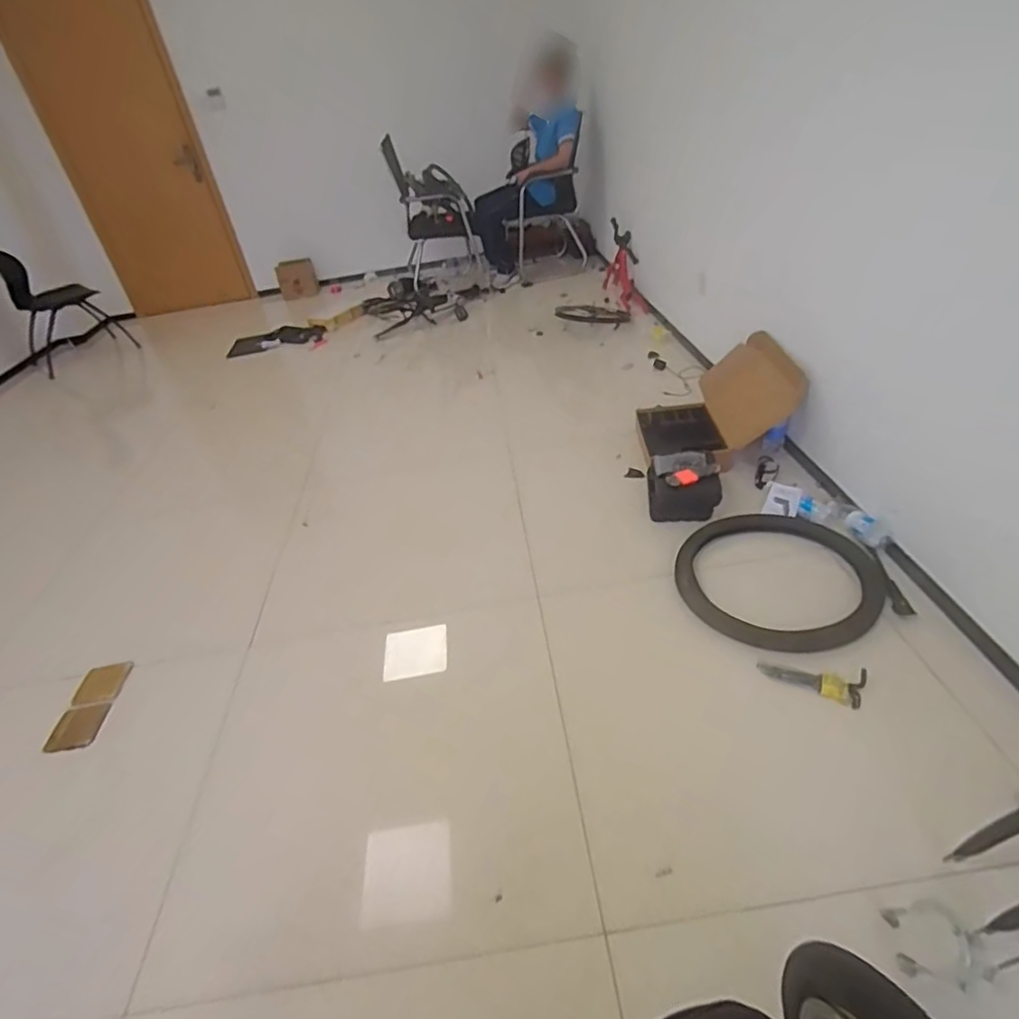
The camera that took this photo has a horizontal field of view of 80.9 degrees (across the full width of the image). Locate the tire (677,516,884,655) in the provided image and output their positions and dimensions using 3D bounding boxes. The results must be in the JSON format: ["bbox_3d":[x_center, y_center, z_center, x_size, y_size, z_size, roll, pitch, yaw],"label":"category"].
[{"bbox_3d":[0.687,0.169,1.543,0.485,0.044,0.473,18,44,33],"label":"tire"}]

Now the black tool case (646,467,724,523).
[{"bbox_3d":[0.523,-0.057,1.797,0.204,0.100,0.179,-3,37,11],"label":"black tool case"}]

